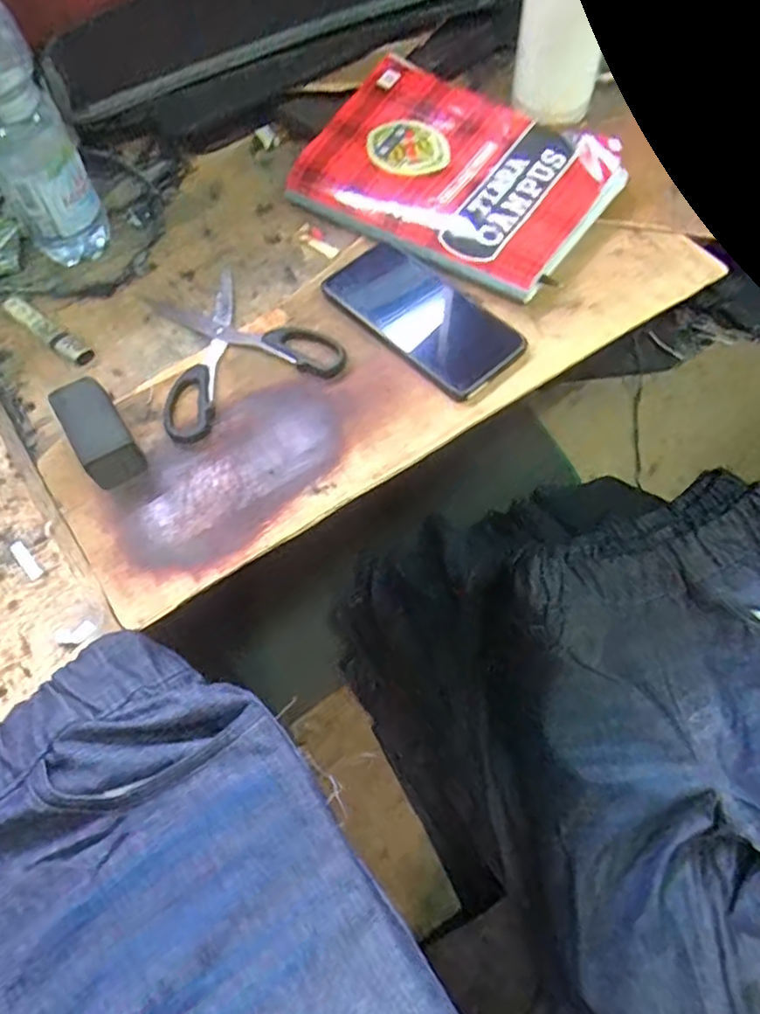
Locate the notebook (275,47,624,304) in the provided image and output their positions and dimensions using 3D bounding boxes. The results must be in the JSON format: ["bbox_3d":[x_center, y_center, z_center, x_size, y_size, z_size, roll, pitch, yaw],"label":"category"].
[{"bbox_3d":[0.067,-0.300,0.586,0.255,0.019,0.189,33,74,16],"label":"notebook"}]

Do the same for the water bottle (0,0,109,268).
[{"bbox_3d":[-0.286,-0.303,0.501,0.068,0.231,0.079,-32,65,-13],"label":"water bottle"}]

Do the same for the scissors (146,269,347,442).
[{"bbox_3d":[-0.123,-0.134,0.535,0.145,0.014,0.152,-28,66,-10],"label":"scissors"}]

